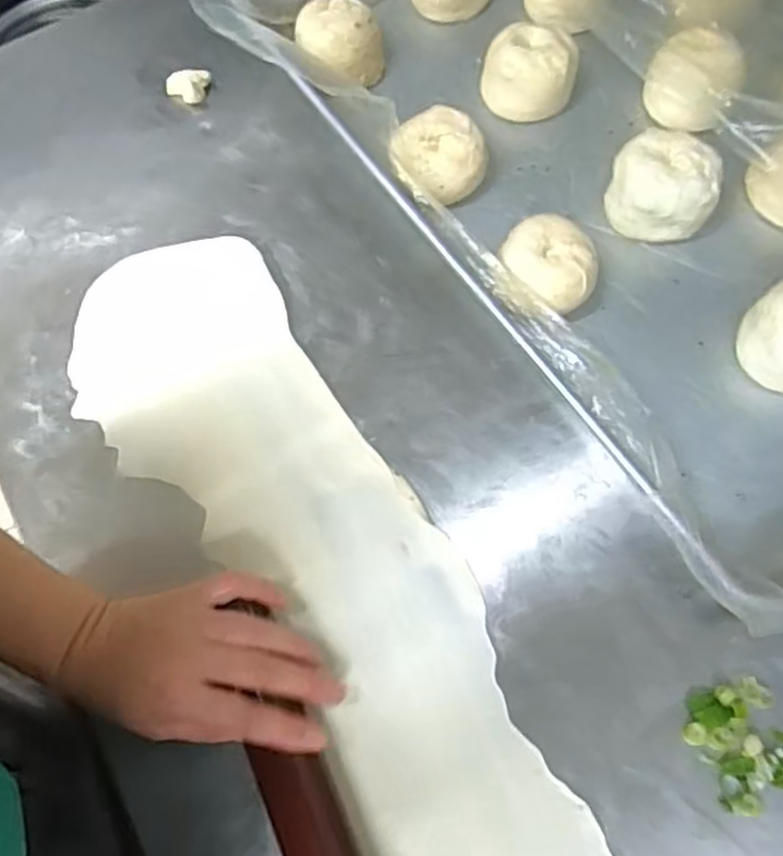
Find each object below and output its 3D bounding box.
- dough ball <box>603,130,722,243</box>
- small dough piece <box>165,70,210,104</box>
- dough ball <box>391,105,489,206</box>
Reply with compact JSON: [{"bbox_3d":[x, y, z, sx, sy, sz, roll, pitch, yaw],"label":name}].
[{"bbox_3d":[0.190,-0.167,0.522,0.071,0.059,0.061,24,73,11],"label":"dough ball"},{"bbox_3d":[-0.172,-0.285,0.617,0.038,0.015,0.021,-3,70,1],"label":"small dough piece"},{"bbox_3d":[0.033,-0.196,0.546,0.066,0.051,0.067,-40,73,-11],"label":"dough ball"}]

